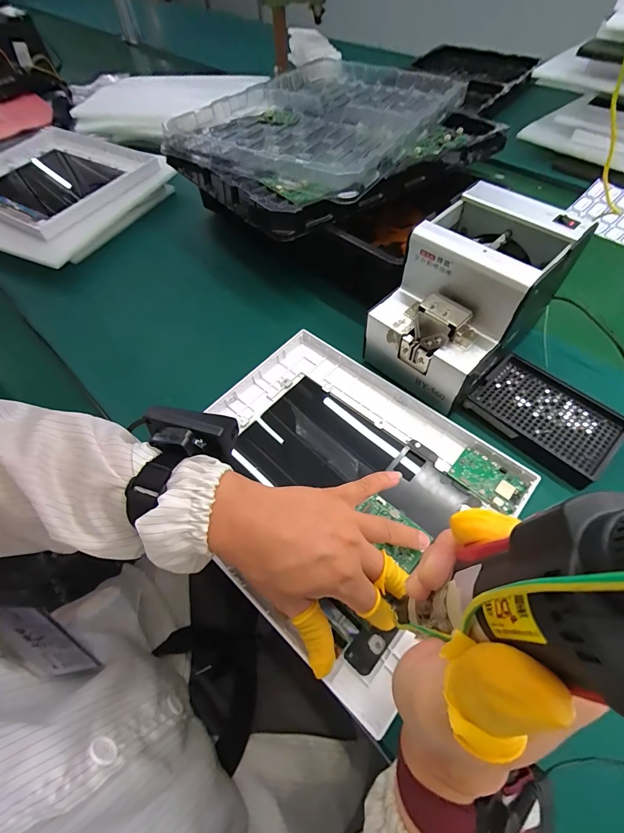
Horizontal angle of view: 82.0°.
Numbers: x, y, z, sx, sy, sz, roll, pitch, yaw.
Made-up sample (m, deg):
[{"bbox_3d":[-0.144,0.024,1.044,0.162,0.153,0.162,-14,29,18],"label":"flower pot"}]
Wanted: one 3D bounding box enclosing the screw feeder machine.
[{"bbox_3d":[0.161,-0.123,0.380,0.137,0.144,0.172,37,66,22],"label":"screw feeder machine"}]

